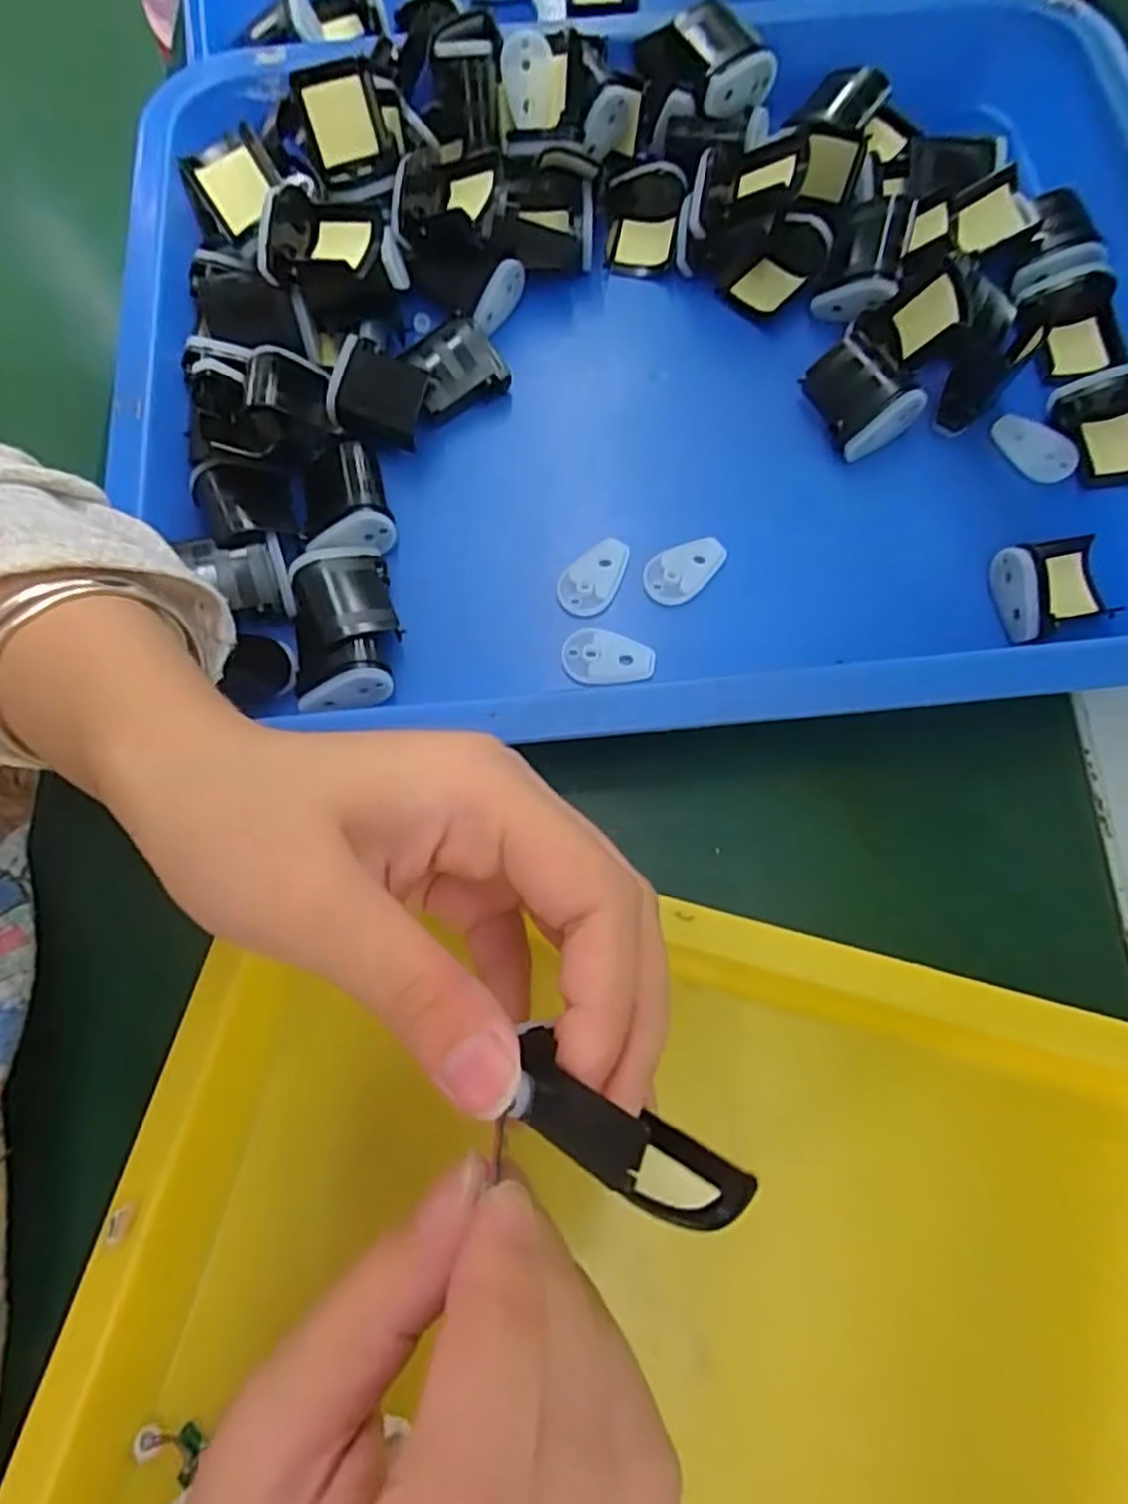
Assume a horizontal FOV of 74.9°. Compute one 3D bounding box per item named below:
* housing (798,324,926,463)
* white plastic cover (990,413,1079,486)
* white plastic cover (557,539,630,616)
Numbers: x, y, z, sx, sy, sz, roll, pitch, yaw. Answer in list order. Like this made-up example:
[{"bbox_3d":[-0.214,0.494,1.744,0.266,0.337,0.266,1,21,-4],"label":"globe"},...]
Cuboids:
[{"bbox_3d":[0.120,-0.147,0.302,0.032,0.023,0.043,-31,76,-7],"label":"housing"},{"bbox_3d":[0.192,-0.125,0.301,0.035,0.004,0.019,37,78,10],"label":"white plastic cover"},{"bbox_3d":[0.013,-0.071,0.296,0.021,0.004,0.035,37,78,10],"label":"white plastic cover"}]

